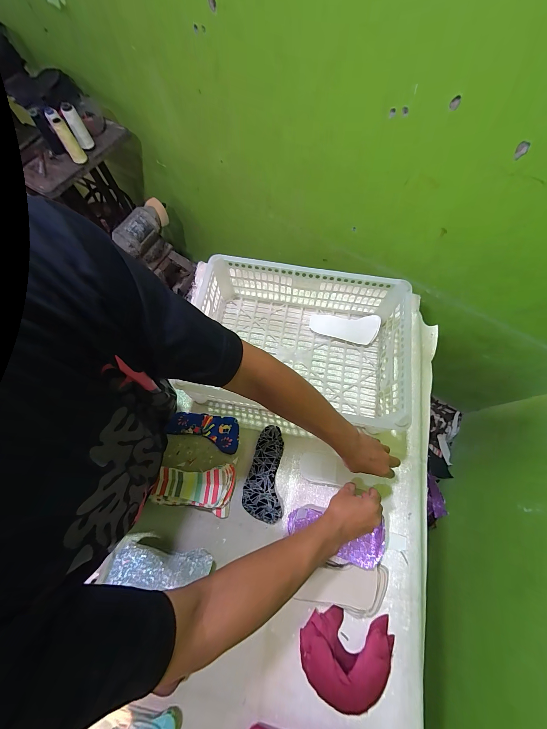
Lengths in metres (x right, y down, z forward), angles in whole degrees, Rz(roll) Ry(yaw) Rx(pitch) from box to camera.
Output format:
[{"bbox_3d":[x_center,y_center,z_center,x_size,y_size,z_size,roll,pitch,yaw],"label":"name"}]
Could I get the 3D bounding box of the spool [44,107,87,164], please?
[{"bbox_3d":[-0.673,-0.738,0.850,0.045,0.131,0.045,0,70,0],"label":"spool"}]

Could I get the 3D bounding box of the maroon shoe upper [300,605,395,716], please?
[{"bbox_3d":[0.125,0.512,0.452,0.156,0.022,0.127,10,70,4],"label":"maroon shoe upper"}]

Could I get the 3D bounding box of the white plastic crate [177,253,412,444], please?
[{"bbox_3d":[0.057,-0.049,0.590,0.441,0.140,0.336,8,70,3],"label":"white plastic crate"}]

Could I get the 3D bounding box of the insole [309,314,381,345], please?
[{"bbox_3d":[0.181,-0.092,0.671,0.170,0.025,0.075,6,70,2],"label":"insole"}]

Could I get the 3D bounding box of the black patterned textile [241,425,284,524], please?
[{"bbox_3d":[-0.013,0.229,0.560,0.080,0.014,0.183,10,70,4],"label":"black patterned textile"}]

